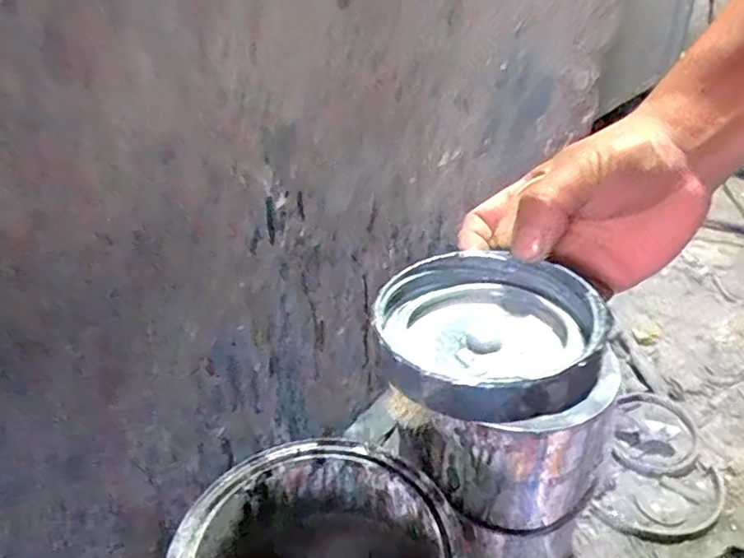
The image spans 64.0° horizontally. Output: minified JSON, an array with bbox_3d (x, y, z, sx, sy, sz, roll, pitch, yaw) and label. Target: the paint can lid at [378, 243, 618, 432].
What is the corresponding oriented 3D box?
[{"bbox_3d":[0.050,0.024,0.261,0.094,0.026,0.106,4,34,5],"label":"paint can lid"}]

